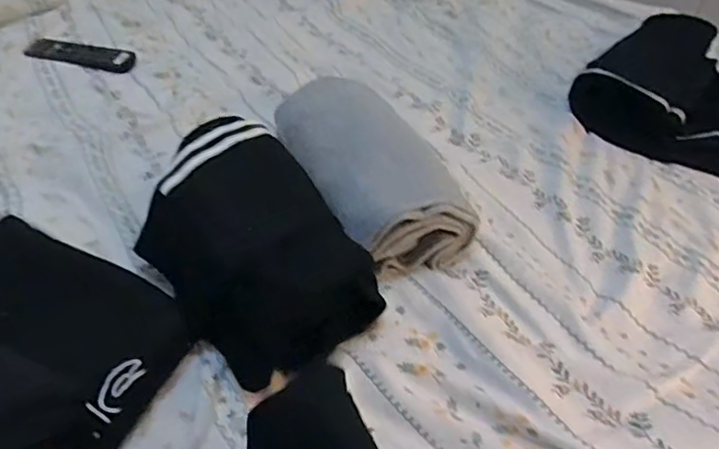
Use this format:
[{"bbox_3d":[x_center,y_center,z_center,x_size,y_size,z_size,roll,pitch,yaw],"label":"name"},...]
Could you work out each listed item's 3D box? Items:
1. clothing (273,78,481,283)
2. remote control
[{"bbox_3d":[0.011,-0.068,0.599,0.137,0.078,0.256,-17,47,-18],"label":"clothing"},{"bbox_3d":[-0.420,-0.260,0.843,0.184,0.016,0.052,16,46,14],"label":"remote control"}]

